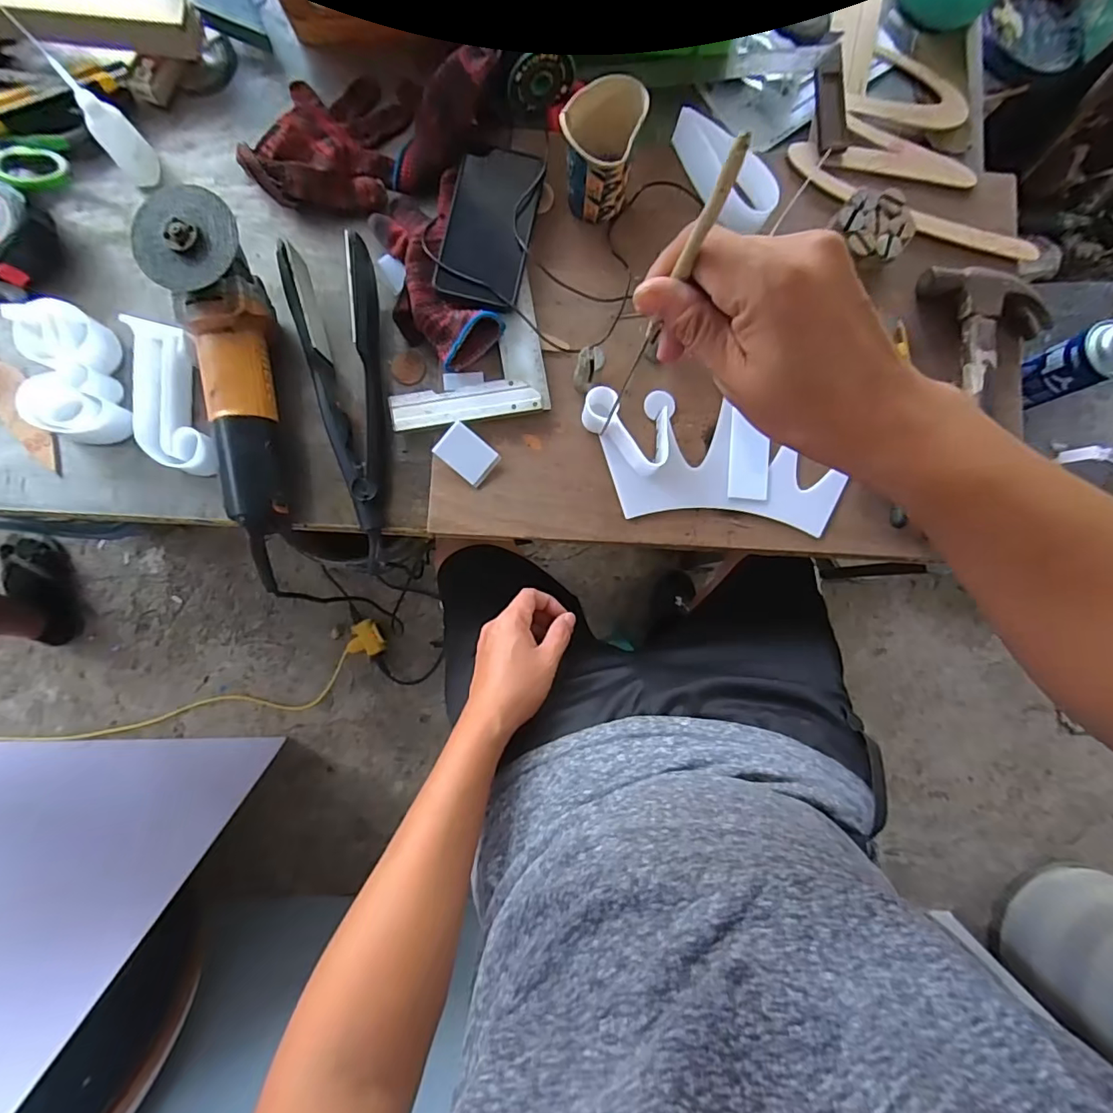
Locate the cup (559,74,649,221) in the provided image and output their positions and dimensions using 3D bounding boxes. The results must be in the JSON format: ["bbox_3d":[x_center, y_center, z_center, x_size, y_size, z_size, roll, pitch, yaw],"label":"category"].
[{"bbox_3d":[0.040,-0.374,0.496,0.071,0.086,0.081,19,86,-1],"label":"cup"}]

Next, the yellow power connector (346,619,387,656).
[{"bbox_3d":[-0.436,0.189,1.205,0.088,0.038,0.082,-24,88,-4],"label":"yellow power connector"}]

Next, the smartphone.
[{"bbox_3d":[-0.064,-0.325,0.517,0.080,0.014,0.167,11,81,-3],"label":"smartphone"}]

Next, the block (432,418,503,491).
[{"bbox_3d":[-0.086,-0.099,0.510,0.055,0.009,0.039,40,85,0],"label":"block"}]

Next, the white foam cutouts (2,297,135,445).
[{"bbox_3d":[-0.448,-0.170,0.501,0.094,0.039,0.137,-19,88,-4],"label":"white foam cutouts"}]

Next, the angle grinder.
[{"bbox_3d":[-0.290,-0.167,0.472,0.079,0.079,0.286,-14,87,-4],"label":"angle grinder"}]

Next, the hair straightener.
[{"bbox_3d":[-0.201,-0.155,0.505,0.076,0.055,0.272,-6,87,-3],"label":"hair straightener"}]

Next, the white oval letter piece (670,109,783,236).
[{"bbox_3d":[0.169,-0.386,0.533,0.049,0.034,0.132,-37,89,-4],"label":"white oval letter piece"}]

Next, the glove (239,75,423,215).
[{"bbox_3d":[-0.225,-0.426,0.540,0.134,0.040,0.166,17,86,-2],"label":"glove"}]

